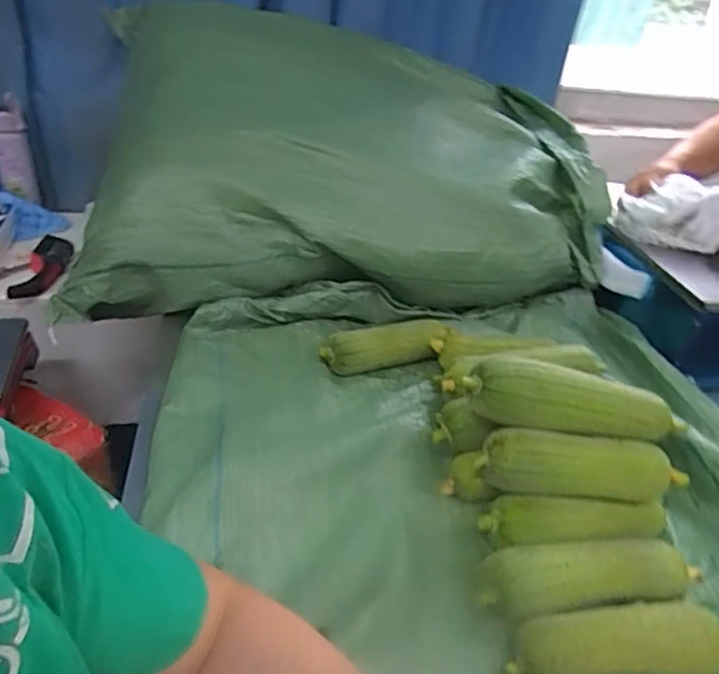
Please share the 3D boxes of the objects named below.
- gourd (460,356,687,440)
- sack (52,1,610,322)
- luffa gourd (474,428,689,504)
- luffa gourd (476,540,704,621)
[{"bbox_3d":[0.229,0.067,0.656,0.222,0.061,0.057,5,34,-2],"label":"gourd"},{"bbox_3d":[-0.053,-0.328,1.114,0.841,0.342,0.612,-2,34,-12],"label":"sack"},{"bbox_3d":[0.238,0.144,0.647,0.211,0.064,0.054,5,34,-1],"label":"luffa gourd"},{"bbox_3d":[0.229,0.243,0.594,0.234,0.052,0.065,0,34,-10],"label":"luffa gourd"}]

